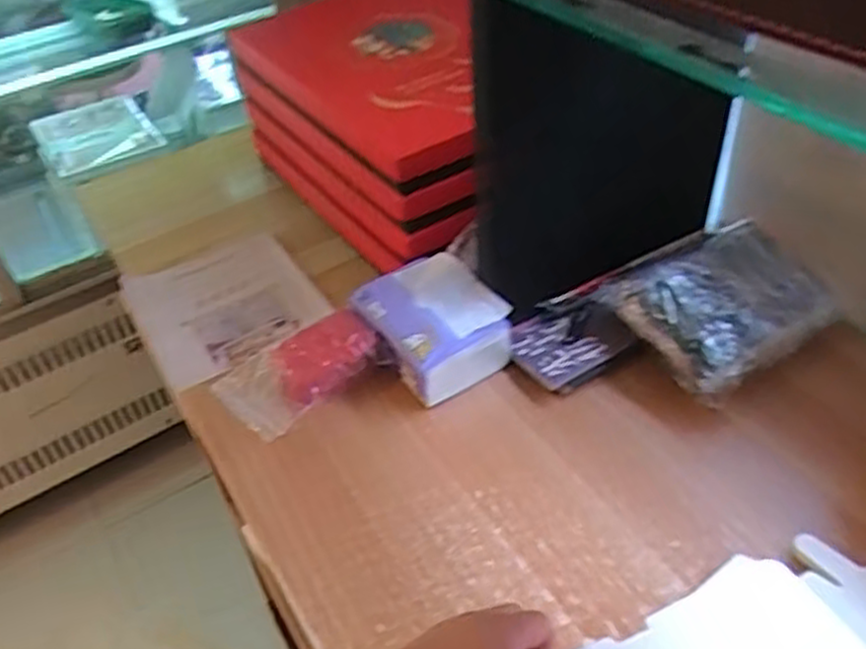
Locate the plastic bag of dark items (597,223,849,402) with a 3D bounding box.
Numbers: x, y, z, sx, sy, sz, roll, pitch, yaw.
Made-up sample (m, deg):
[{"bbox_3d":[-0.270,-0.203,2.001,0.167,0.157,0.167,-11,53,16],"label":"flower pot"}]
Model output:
[{"bbox_3d":[0.279,-0.023,0.762,0.187,0.067,0.174,-24,45,-19],"label":"plastic bag of dark items"}]

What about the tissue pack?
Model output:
[{"bbox_3d":[-0.003,-0.004,0.761,0.111,0.061,0.136,-27,46,-22],"label":"tissue pack"}]

